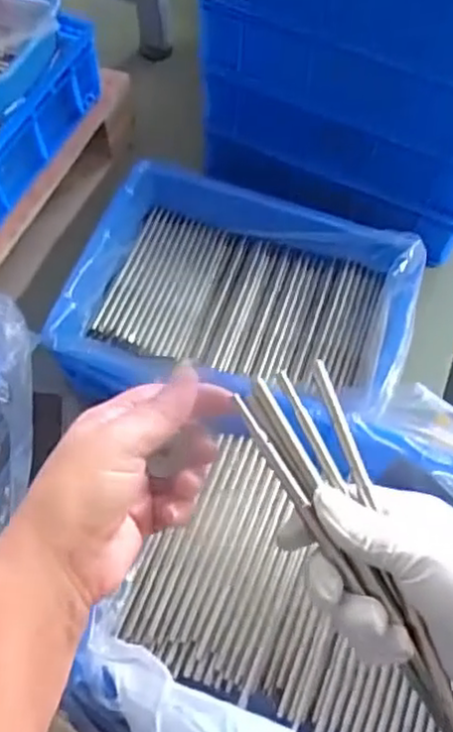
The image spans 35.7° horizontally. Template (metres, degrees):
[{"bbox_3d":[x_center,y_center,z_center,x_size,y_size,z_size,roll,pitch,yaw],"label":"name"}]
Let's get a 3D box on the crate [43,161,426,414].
[{"bbox_3d":[0.022,-0.084,0.940,0.428,0.126,0.331,12,65,5],"label":"crate"}]

